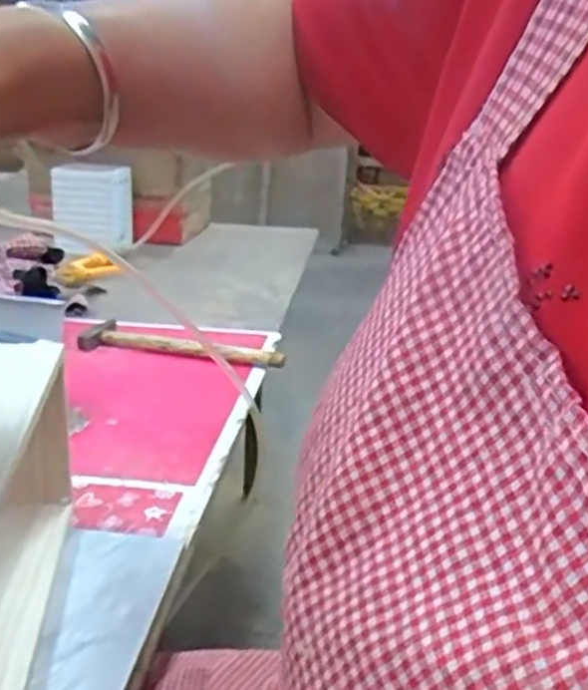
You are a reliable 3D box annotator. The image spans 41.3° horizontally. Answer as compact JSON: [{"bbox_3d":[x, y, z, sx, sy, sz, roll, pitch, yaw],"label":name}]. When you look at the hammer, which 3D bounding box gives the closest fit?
[{"bbox_3d":[-0.131,0.000,0.919,0.250,0.023,0.070,9,20,15],"label":"hammer"}]

